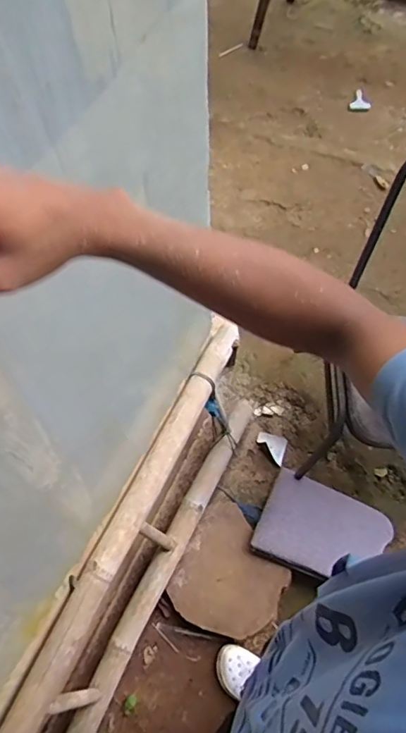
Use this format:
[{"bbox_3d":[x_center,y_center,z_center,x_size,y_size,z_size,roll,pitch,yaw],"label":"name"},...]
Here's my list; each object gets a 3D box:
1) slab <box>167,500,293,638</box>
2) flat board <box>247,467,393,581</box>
[{"bbox_3d":[0.091,0.591,1.498,0.301,0.029,0.346,23,64,13],"label":"slab"},{"bbox_3d":[0.360,0.492,1.535,0.362,0.027,0.309,23,45,12],"label":"flat board"}]

